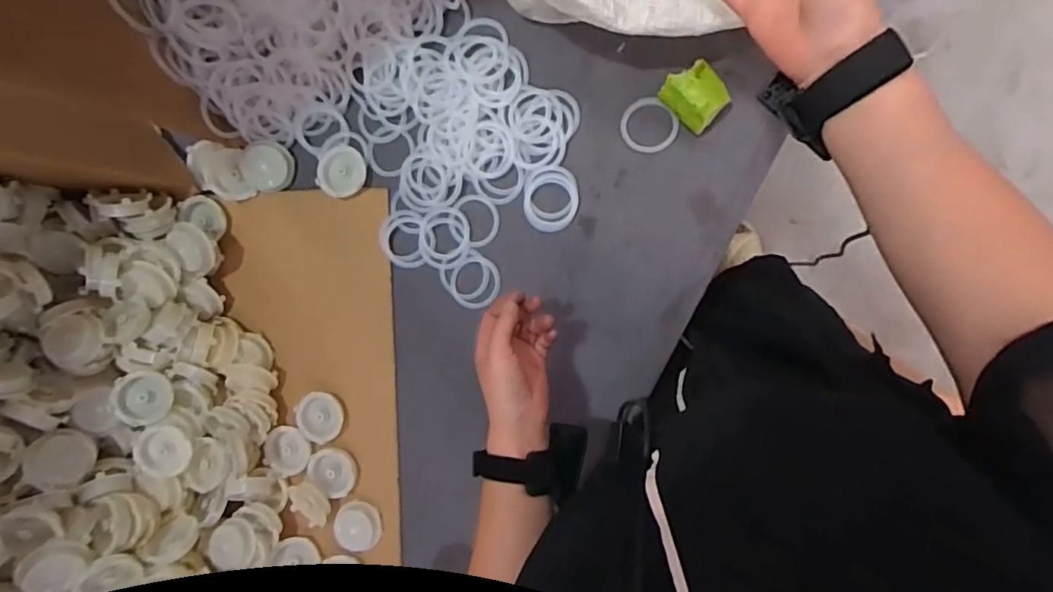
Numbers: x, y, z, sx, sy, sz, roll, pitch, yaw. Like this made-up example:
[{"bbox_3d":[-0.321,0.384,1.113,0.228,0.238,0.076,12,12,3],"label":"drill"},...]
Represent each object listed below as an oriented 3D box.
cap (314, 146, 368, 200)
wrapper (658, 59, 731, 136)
[{"bbox_3d":[-0.210,-0.141,0.655,0.048,0.017,0.056,16,96,8],"label":"cap"},{"bbox_3d":[0.170,-0.199,0.578,0.053,0.044,0.058,-38,87,9],"label":"wrapper"}]

